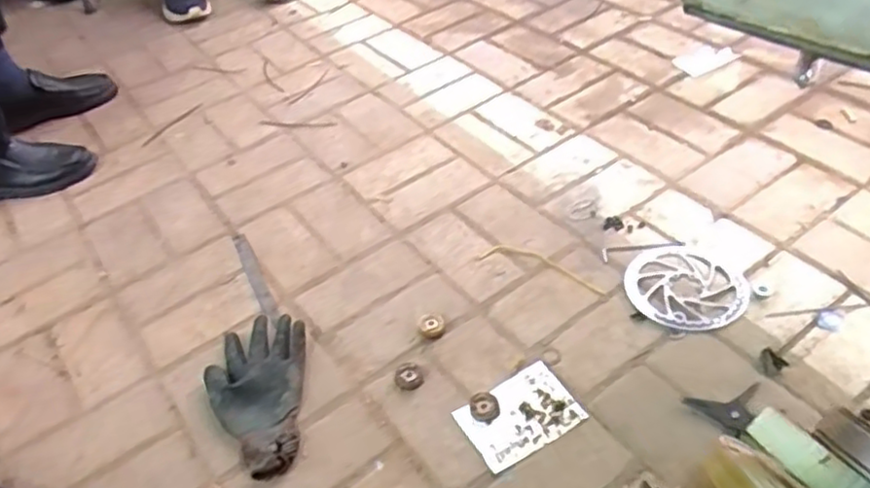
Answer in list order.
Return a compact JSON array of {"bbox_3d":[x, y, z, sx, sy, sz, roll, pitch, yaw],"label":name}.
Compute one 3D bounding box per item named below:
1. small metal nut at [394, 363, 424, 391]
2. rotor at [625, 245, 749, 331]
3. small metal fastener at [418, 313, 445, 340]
[{"bbox_3d":[-0.033,0.168,0.855,0.036,0.016,0.034,-11,45,-3],"label":"small metal nut"},{"bbox_3d":[0.339,0.055,0.914,0.152,0.007,0.148,-5,46,5],"label":"rotor"},{"bbox_3d":[-0.005,0.109,0.899,0.034,0.012,0.035,-7,45,0],"label":"small metal fastener"}]

